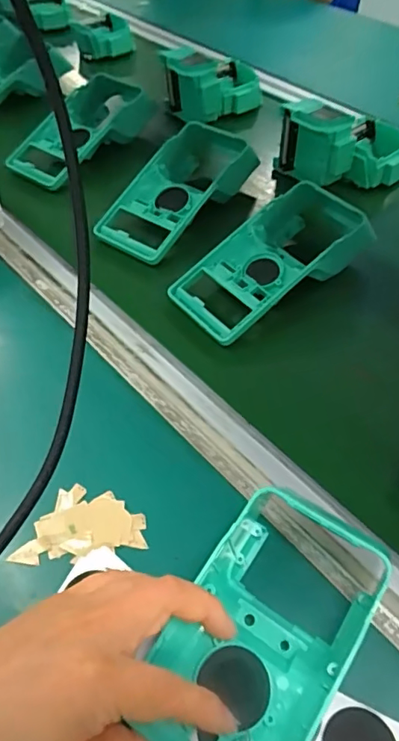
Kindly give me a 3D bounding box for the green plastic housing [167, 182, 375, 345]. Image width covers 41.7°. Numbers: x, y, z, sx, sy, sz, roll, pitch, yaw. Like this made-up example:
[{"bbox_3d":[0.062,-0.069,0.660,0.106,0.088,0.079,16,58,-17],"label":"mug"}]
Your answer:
[{"bbox_3d":[0.071,-0.105,0.468,0.199,0.050,0.093,-30,55,-21],"label":"green plastic housing"}]

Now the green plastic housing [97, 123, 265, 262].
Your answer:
[{"bbox_3d":[-0.017,-0.188,0.538,0.092,0.048,0.192,30,57,25],"label":"green plastic housing"}]

